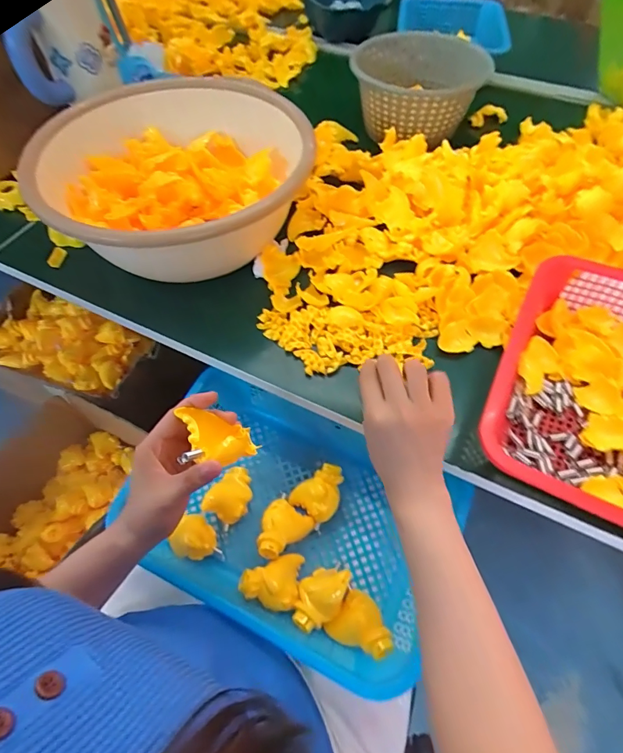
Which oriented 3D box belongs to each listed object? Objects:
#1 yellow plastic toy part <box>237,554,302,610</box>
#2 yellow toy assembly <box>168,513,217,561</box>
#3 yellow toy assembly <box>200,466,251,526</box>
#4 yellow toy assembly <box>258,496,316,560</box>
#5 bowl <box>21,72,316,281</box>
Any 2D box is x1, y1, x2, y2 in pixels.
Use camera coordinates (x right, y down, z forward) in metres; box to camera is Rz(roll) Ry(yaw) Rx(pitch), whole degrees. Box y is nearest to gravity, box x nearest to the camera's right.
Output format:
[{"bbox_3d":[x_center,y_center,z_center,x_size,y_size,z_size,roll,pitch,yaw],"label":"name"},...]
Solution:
[{"bbox_3d":[-0.045,0.226,0.465,0.066,0.046,0.059,5,58,3],"label":"yellow plastic toy part"},{"bbox_3d":[-0.136,0.186,0.481,0.049,0.056,0.048,0,58,0],"label":"yellow toy assembly"},{"bbox_3d":[-0.095,0.147,0.511,0.043,0.049,0.064,24,61,14],"label":"yellow toy assembly"},{"bbox_3d":[-0.036,0.177,0.492,0.071,0.047,0.053,-33,63,-19],"label":"yellow toy assembly"},{"bbox_3d":[-0.163,-0.258,0.539,0.330,0.107,0.347,0,58,0],"label":"bowl"}]

